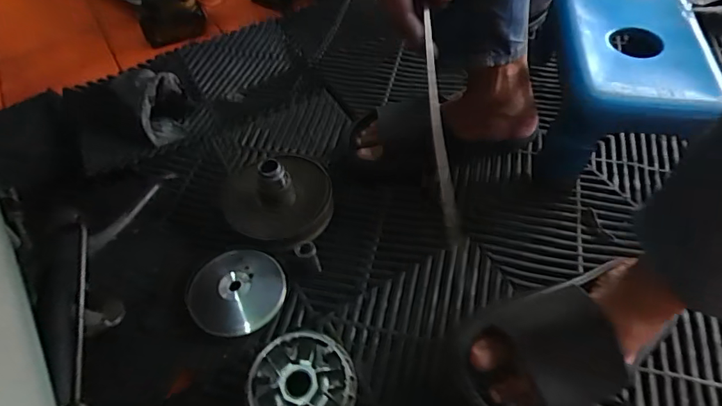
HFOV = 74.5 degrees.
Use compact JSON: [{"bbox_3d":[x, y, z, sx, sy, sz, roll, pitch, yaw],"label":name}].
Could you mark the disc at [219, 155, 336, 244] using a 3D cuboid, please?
[{"bbox_3d":[-0.115,-0.025,0.608,0.141,0.074,0.145,-3,52,4],"label":"disc"}]

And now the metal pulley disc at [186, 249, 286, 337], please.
[{"bbox_3d":[-0.144,0.097,0.549,0.106,0.018,0.102,-10,52,-2],"label":"metal pulley disc"}]

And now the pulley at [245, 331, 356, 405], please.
[{"bbox_3d":[-0.058,0.186,0.475,0.101,0.036,0.102,-3,52,4],"label":"pulley"}]

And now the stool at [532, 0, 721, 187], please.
[{"bbox_3d":[0.333,-0.150,0.623,0.167,0.160,0.219,8,53,12],"label":"stool"}]

